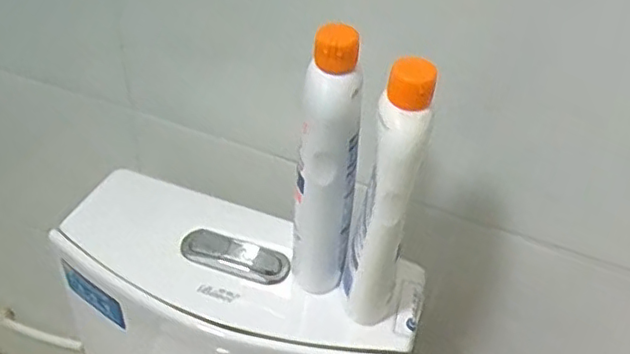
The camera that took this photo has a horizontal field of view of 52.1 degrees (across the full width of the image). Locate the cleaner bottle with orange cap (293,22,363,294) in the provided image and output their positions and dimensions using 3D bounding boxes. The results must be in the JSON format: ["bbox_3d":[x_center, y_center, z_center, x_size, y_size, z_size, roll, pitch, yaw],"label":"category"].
[{"bbox_3d":[0.009,0.000,0.520,0.053,0.251,0.047,9,44,3],"label":"cleaner bottle with orange cap"}]

